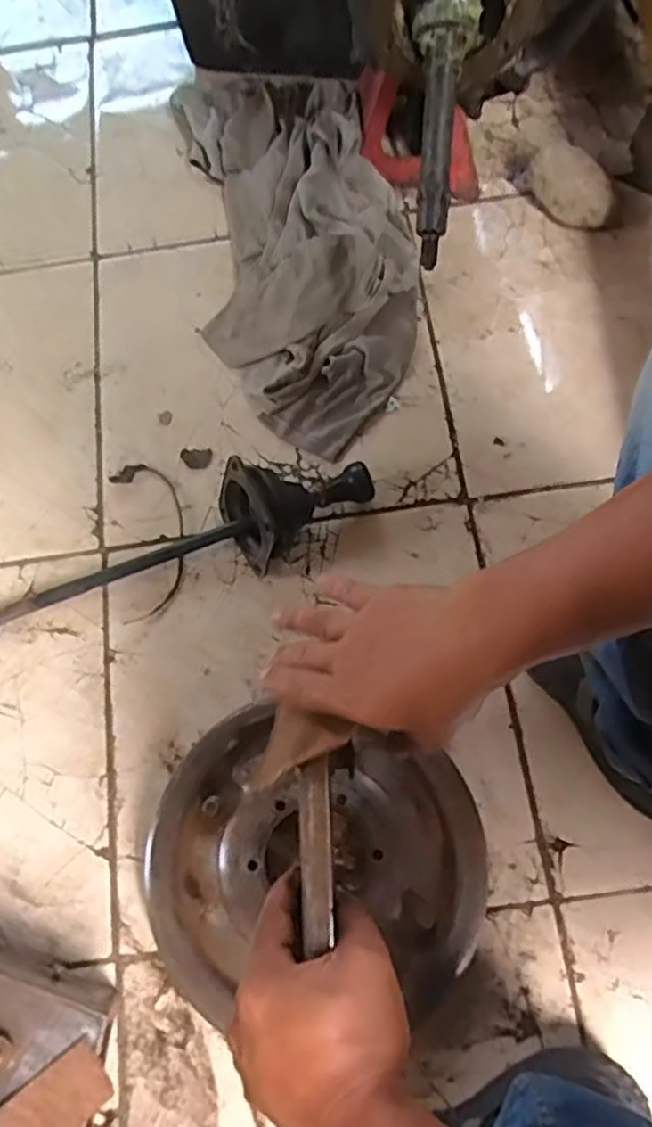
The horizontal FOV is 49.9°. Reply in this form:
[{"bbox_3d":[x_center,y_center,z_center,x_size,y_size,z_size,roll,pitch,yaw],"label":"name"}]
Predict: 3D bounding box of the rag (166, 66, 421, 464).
[{"bbox_3d":[-0.032,-0.408,0.867,0.269,0.087,0.558,-8,71,1],"label":"rag"}]

